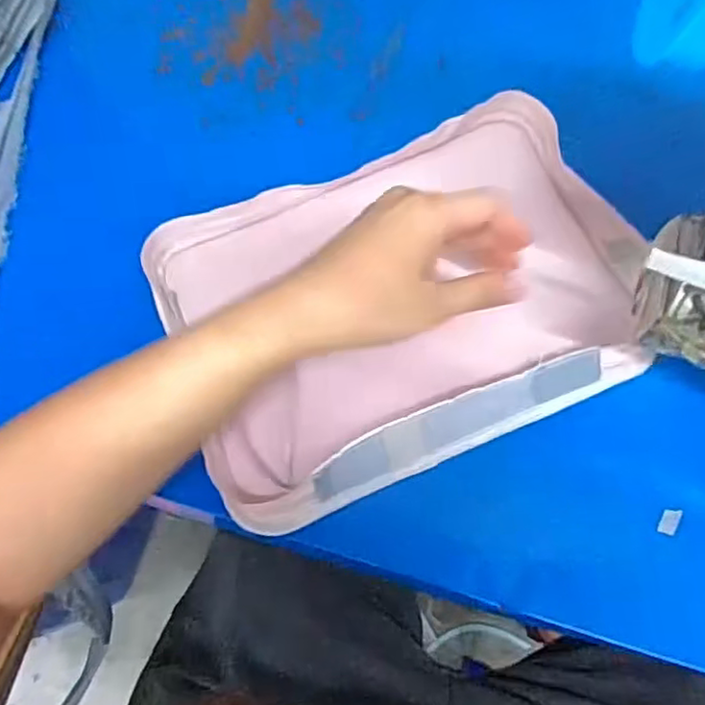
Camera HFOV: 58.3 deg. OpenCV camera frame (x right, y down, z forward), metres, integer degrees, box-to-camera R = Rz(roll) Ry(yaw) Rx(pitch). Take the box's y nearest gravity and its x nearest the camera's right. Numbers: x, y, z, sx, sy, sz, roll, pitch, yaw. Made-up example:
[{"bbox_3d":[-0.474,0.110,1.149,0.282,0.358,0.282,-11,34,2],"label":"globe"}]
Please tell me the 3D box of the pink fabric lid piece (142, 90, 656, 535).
[{"bbox_3d":[0.033,-0.039,0.448,0.315,0.056,0.236,-20,73,-6],"label":"pink fabric lid piece"}]

